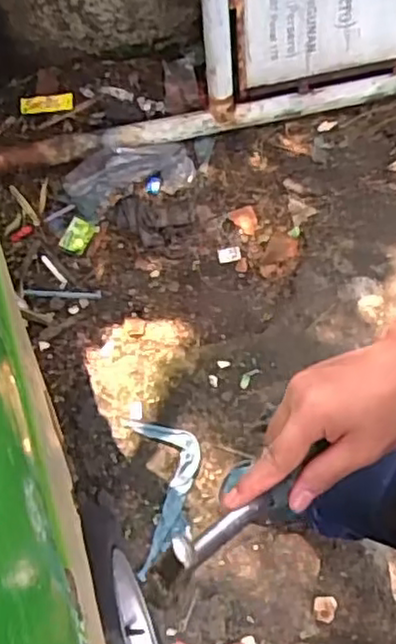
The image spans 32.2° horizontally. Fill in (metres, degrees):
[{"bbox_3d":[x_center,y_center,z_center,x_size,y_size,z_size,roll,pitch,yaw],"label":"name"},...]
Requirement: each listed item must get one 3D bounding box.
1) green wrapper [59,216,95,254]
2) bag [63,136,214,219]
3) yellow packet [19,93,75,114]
[{"bbox_3d":[-0.274,-0.195,1.563,0.064,0.012,0.083,22,77,4],"label":"green wrapper"},{"bbox_3d":[-0.129,-0.347,1.586,0.357,0.093,0.110,-18,60,-8],"label":"bag"},{"bbox_3d":[-0.367,-0.530,1.661,0.128,0.039,0.012,-8,28,-3],"label":"yellow packet"}]

